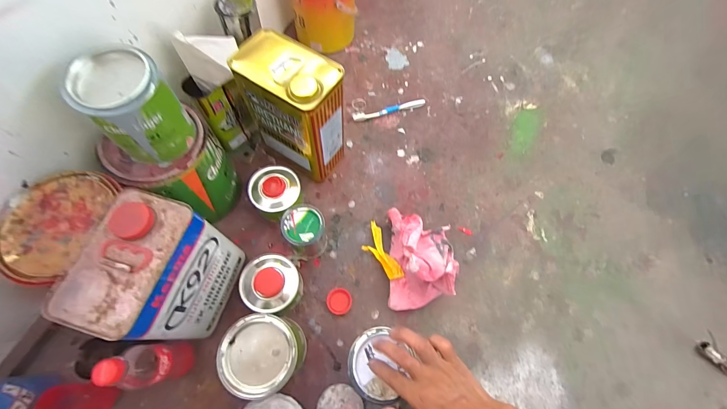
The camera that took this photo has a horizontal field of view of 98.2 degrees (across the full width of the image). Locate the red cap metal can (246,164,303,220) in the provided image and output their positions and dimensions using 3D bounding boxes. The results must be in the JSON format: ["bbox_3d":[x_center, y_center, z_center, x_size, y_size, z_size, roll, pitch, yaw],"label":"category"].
[{"bbox_3d":[-0.179,-0.030,0.643,0.097,0.080,0.093,0,67,-1],"label":"red cap metal can"}]

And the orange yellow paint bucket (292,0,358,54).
[{"bbox_3d":[-0.101,-0.505,0.797,0.147,0.175,0.161,0,67,-1],"label":"orange yellow paint bucket"}]

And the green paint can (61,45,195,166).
[{"bbox_3d":[-0.313,-0.127,0.439,0.087,0.139,0.109,41,71,13],"label":"green paint can"}]

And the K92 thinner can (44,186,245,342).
[{"bbox_3d":[-0.288,0.102,0.466,0.104,0.219,0.166,17,68,4],"label":"K92 thinner can"}]

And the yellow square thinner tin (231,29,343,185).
[{"bbox_3d":[-0.127,-0.166,0.617,0.166,0.256,0.114,33,70,11],"label":"yellow square thinner tin"}]

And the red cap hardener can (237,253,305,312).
[{"bbox_3d":[-0.165,0.144,0.573,0.099,0.088,0.100,0,67,-1],"label":"red cap hardener can"}]

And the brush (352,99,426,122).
[{"bbox_3d":[0.064,-0.235,0.778,0.185,0.009,0.023,-16,68,-8],"label":"brush"}]

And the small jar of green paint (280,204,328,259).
[{"bbox_3d":[-0.108,0.053,0.595,0.072,0.105,0.075,0,67,-1],"label":"small jar of green paint"}]

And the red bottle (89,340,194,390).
[{"bbox_3d":[-0.316,0.237,0.467,0.058,0.200,0.054,-5,67,-4],"label":"red bottle"}]

